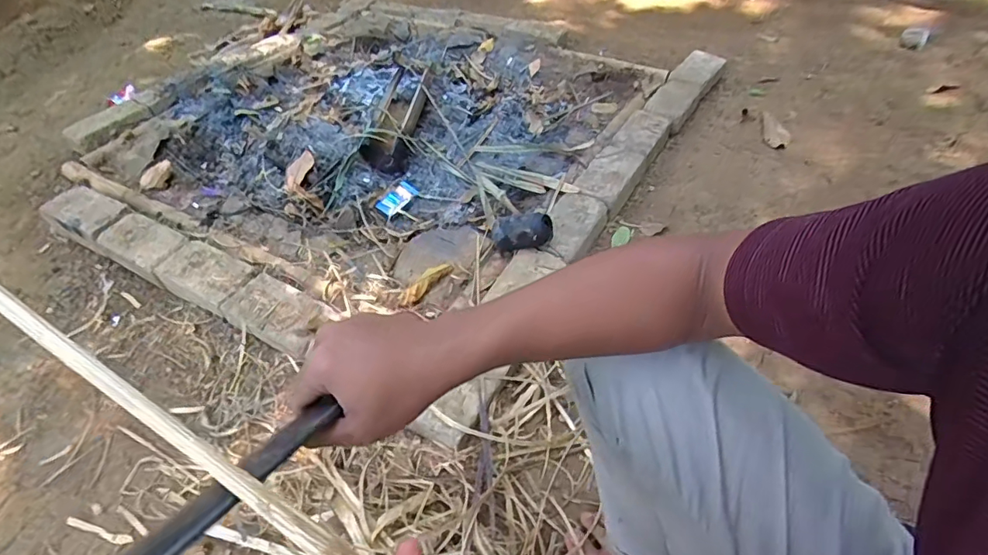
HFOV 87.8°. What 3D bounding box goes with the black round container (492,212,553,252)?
[{"bbox_3d":[0.057,-0.088,1.012,0.123,0.066,0.066,-7,53,31],"label":"black round container"}]

